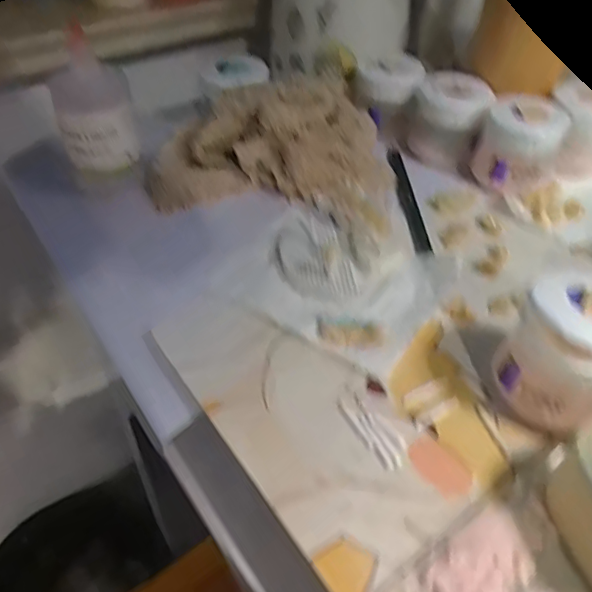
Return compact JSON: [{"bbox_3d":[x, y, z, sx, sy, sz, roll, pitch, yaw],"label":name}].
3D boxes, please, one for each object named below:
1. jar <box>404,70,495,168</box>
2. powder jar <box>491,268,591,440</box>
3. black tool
[{"bbox_3d":[0.108,-0.129,0.406,0.055,0.045,0.046,11,45,11],"label":"jar"},{"bbox_3d":[0.115,0.025,0.239,0.049,0.056,0.057,34,54,30],"label":"powder jar"},{"bbox_3d":[0.073,-0.064,0.369,0.012,0.008,0.118,-1,44,-1],"label":"black tool"}]

